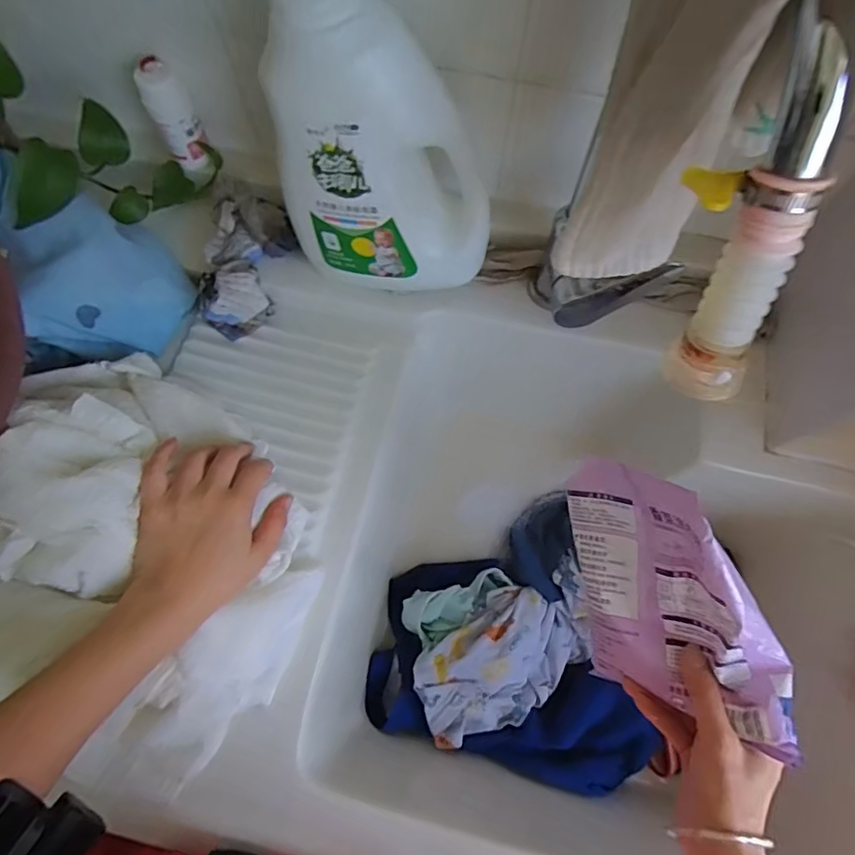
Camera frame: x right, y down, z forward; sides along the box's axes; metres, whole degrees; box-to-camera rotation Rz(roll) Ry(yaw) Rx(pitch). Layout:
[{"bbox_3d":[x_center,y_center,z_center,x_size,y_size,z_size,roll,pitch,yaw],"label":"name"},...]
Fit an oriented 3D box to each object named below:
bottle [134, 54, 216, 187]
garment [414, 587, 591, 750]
[{"bbox_3d":[-0.247,-0.300,0.535,0.038,0.111,0.026,-23,48,-7],"label":"bottle"},{"bbox_3d":[0.078,0.240,0.554,0.185,0.053,0.109,-36,75,-10],"label":"garment"}]

